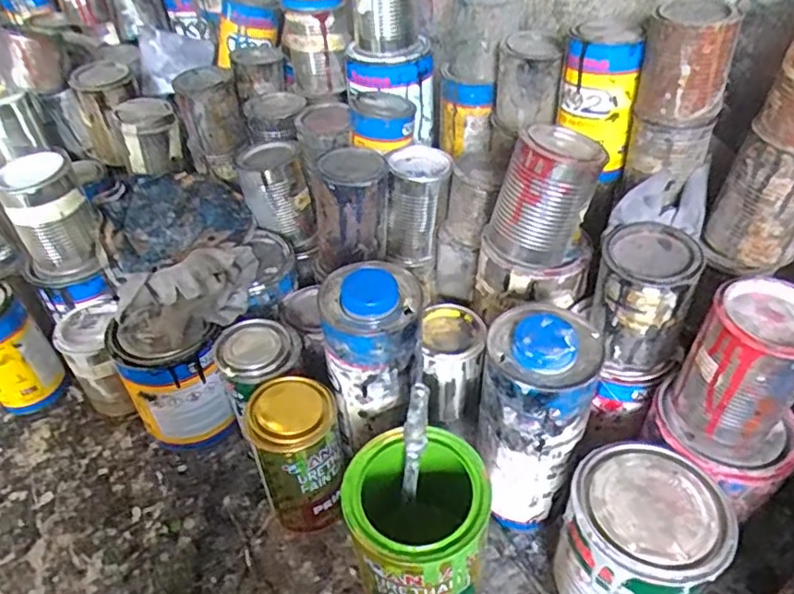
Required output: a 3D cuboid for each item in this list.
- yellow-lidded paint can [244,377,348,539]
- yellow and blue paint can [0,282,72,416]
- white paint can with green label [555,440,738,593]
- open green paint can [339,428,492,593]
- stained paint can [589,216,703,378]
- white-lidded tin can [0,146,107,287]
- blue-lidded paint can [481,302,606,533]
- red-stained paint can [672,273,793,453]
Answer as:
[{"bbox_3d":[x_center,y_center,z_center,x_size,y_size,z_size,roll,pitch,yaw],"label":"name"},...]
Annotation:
[{"bbox_3d":[-0.082,0.134,0.515,0.066,0.150,0.069,-1,43,1],"label":"yellow-lidded paint can"},{"bbox_3d":[-0.398,0.057,0.617,0.068,0.132,0.068,-1,43,1],"label":"yellow and blue paint can"},{"bbox_3d":[0.174,0.191,0.455,0.100,0.133,0.102,-1,43,1],"label":"white paint can with green label"},{"bbox_3d":[0.015,0.184,0.468,0.100,0.133,0.100,-1,43,1],"label":"open green paint can"},{"bbox_3d":[0.203,0.001,0.499,0.072,0.108,0.072,-1,43,1],"label":"stained paint can"},{"bbox_3d":[-0.347,-0.080,0.600,0.078,0.109,0.088,-21,47,-20],"label":"white-lidded tin can"},{"bbox_3d":[0.108,0.099,0.489,0.078,0.184,0.079,-1,43,1],"label":"blue-lidded paint can"},{"bbox_3d":[0.250,0.048,0.432,0.074,0.099,0.072,32,52,31],"label":"red-stained paint can"}]

